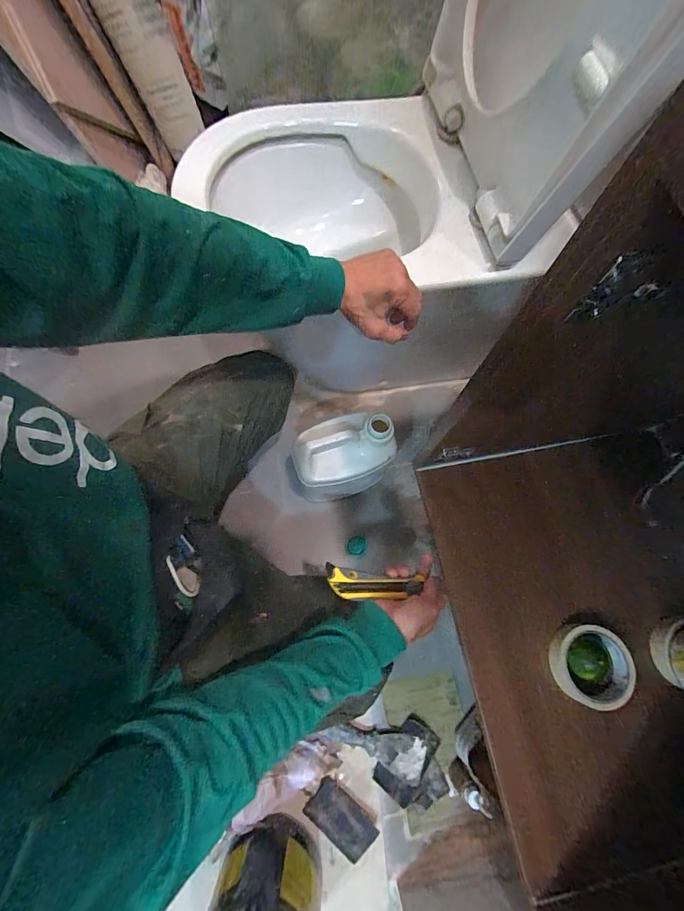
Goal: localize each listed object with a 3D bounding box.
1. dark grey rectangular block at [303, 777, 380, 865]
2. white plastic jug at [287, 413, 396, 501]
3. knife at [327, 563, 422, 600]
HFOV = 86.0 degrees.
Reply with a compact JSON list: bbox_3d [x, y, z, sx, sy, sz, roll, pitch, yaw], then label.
[{"bbox_3d":[0.000,0.616,0.624,0.118,0.017,0.078,38,75,10],"label":"dark grey rectangular block"},{"bbox_3d":[-0.005,0.012,0.701,0.182,0.259,0.108,-16,73,-7],"label":"white plastic jug"},{"bbox_3d":[0.043,0.176,0.493,0.135,0.017,0.038,13,68,-17],"label":"knife"}]

